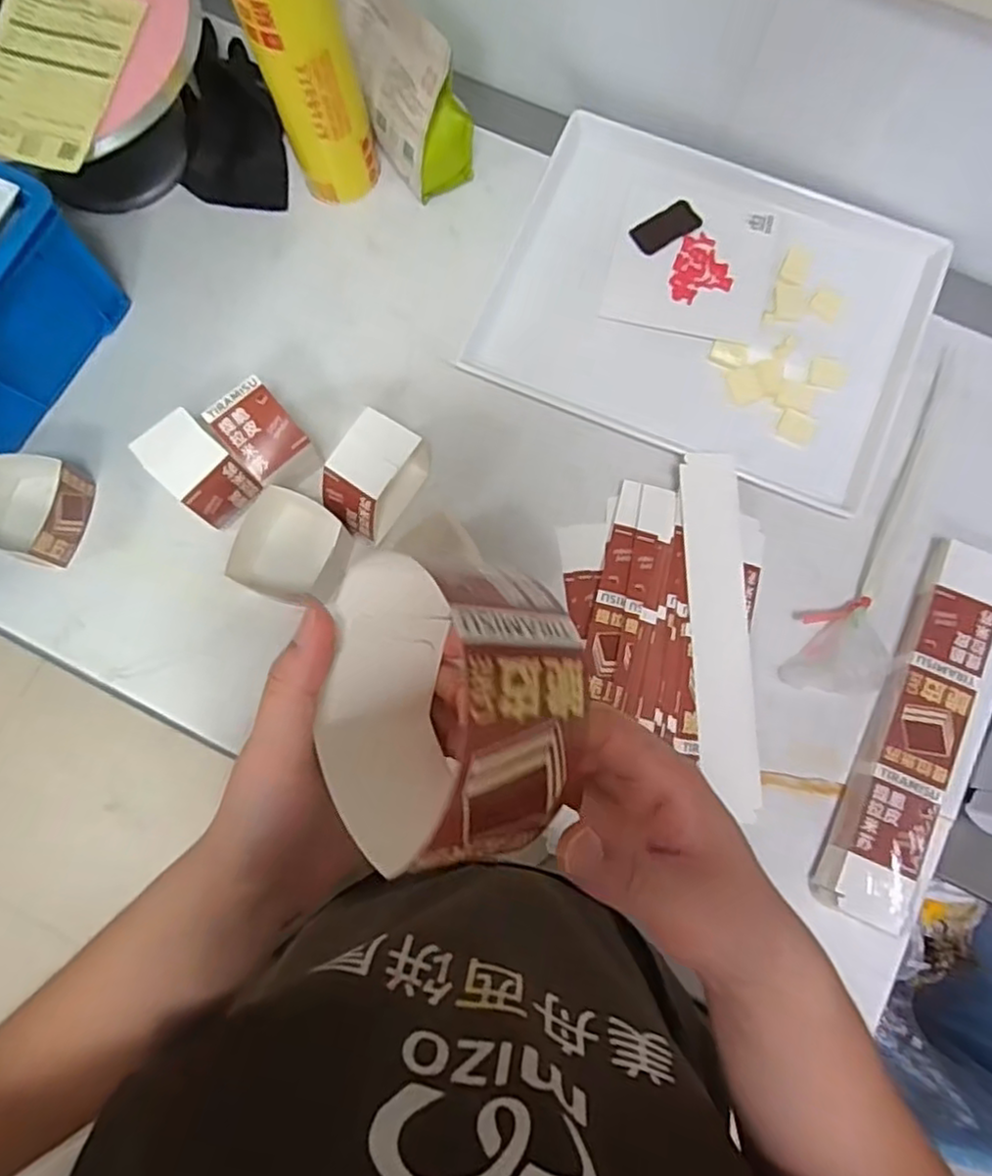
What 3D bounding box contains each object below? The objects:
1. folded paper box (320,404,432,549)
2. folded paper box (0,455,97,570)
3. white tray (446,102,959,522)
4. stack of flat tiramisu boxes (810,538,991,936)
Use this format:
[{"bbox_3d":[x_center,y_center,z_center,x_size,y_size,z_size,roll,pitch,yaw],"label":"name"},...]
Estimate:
[{"bbox_3d":[-0.114,-0.109,0.648,0.059,0.083,0.105,36,82,7],"label":"folded paper box"},{"bbox_3d":[-0.456,-0.081,0.668,0.090,0.056,0.100,19,81,4],"label":"folded paper box"},{"bbox_3d":[0.222,-0.300,0.723,0.423,0.031,0.339,23,81,5],"label":"white tray"},{"bbox_3d":[0.384,0.127,0.617,0.067,0.034,0.348,24,81,5],"label":"stack of flat tiramisu boxes"}]

